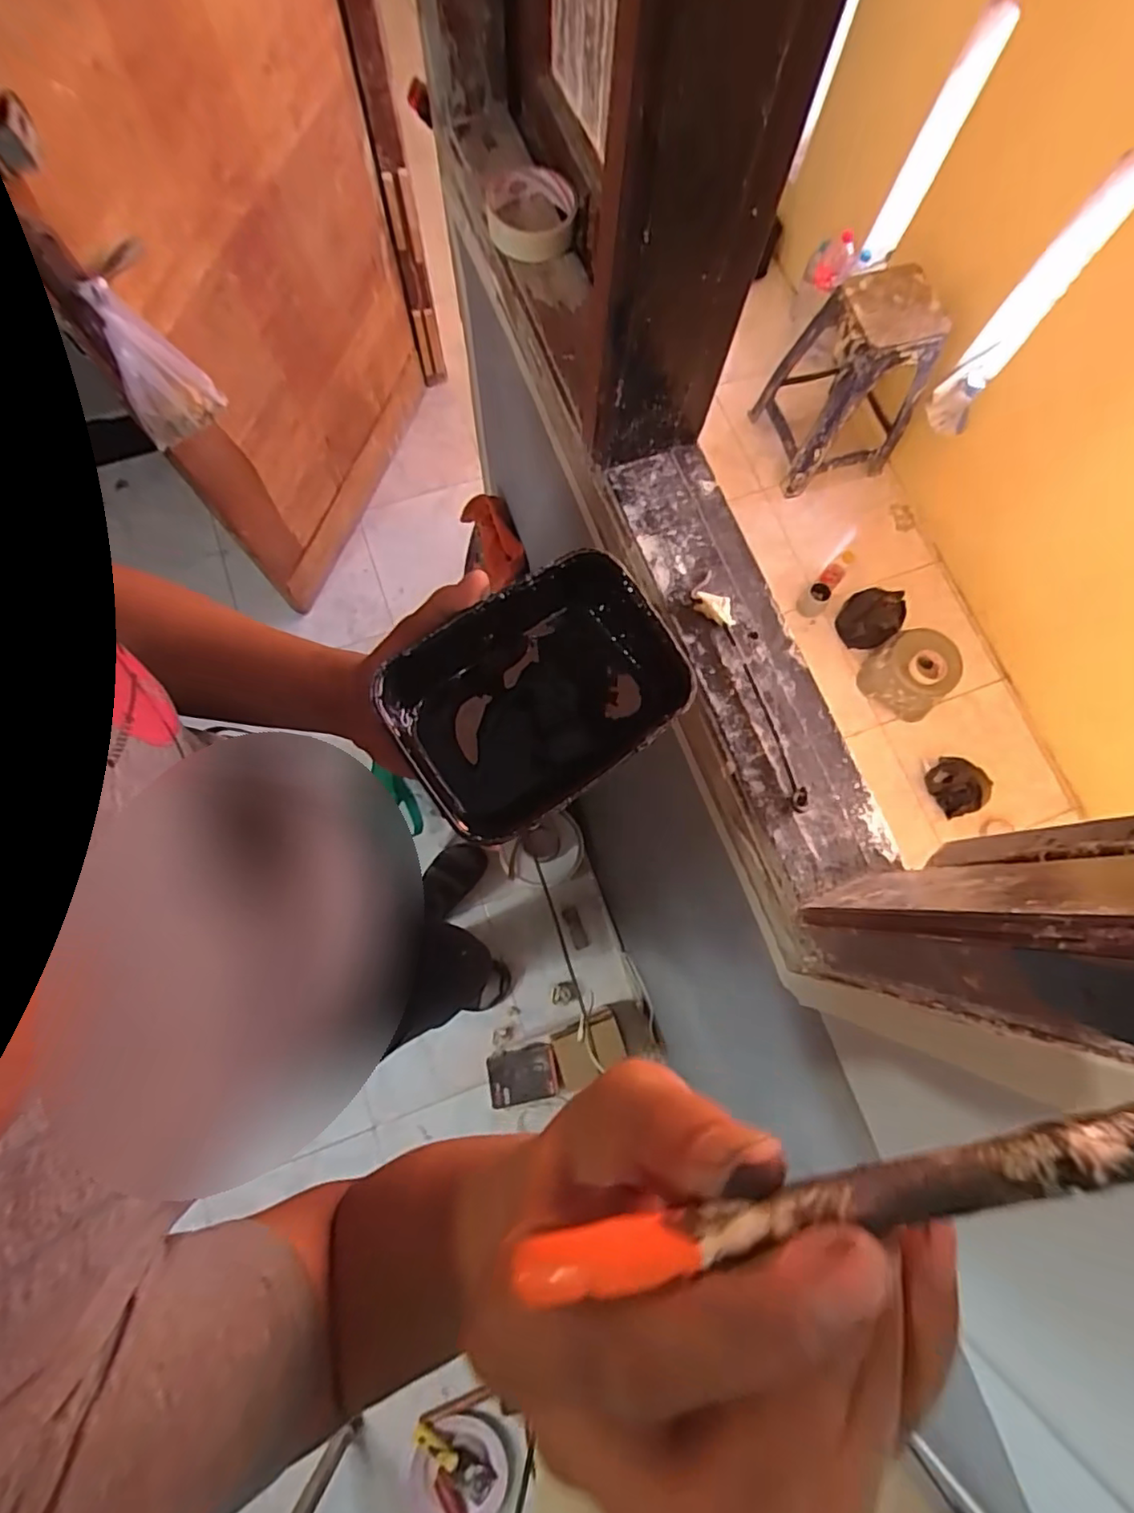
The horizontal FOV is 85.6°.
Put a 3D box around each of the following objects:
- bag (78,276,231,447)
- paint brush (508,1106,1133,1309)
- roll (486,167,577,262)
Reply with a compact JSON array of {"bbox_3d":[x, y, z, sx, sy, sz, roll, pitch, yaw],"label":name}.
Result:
[{"bbox_3d":[-0.631,-0.587,0.928,0.134,0.222,0.051,-38,81,-10],"label":"bag"},{"bbox_3d":[0.072,0.078,0.113,0.165,0.010,0.011,-13,77,1],"label":"paint brush"},{"bbox_3d":[-0.034,-0.509,0.573,0.081,0.029,0.086,0,77,-2],"label":"roll"}]

